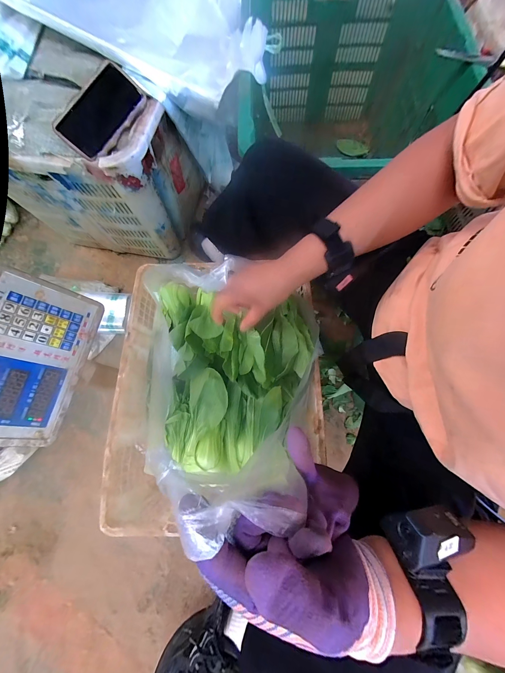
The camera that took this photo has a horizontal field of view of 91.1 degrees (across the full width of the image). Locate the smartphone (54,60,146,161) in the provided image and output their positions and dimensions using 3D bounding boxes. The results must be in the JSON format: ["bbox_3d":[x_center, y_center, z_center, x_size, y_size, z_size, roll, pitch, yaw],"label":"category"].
[{"bbox_3d":[-0.275,-0.408,0.451,0.076,0.015,0.167,37,89,-26],"label":"smartphone"}]

